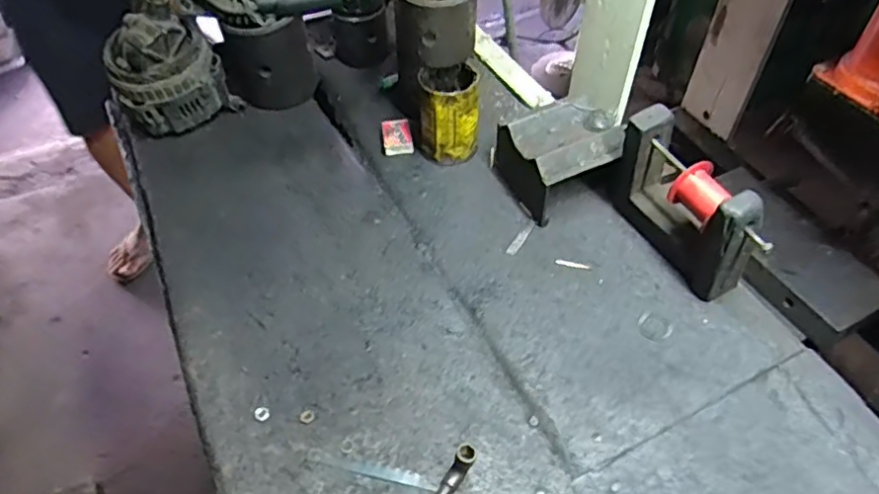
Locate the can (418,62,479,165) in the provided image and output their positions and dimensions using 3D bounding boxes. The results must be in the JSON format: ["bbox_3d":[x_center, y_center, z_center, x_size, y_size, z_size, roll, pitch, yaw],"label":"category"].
[{"bbox_3d":[0.012,-0.169,0.793,0.073,0.112,0.074,0,50,0],"label":"can"}]

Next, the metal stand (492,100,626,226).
[{"bbox_3d":[0.145,-0.110,0.749,0.130,0.089,0.118,-17,52,-14],"label":"metal stand"}]

